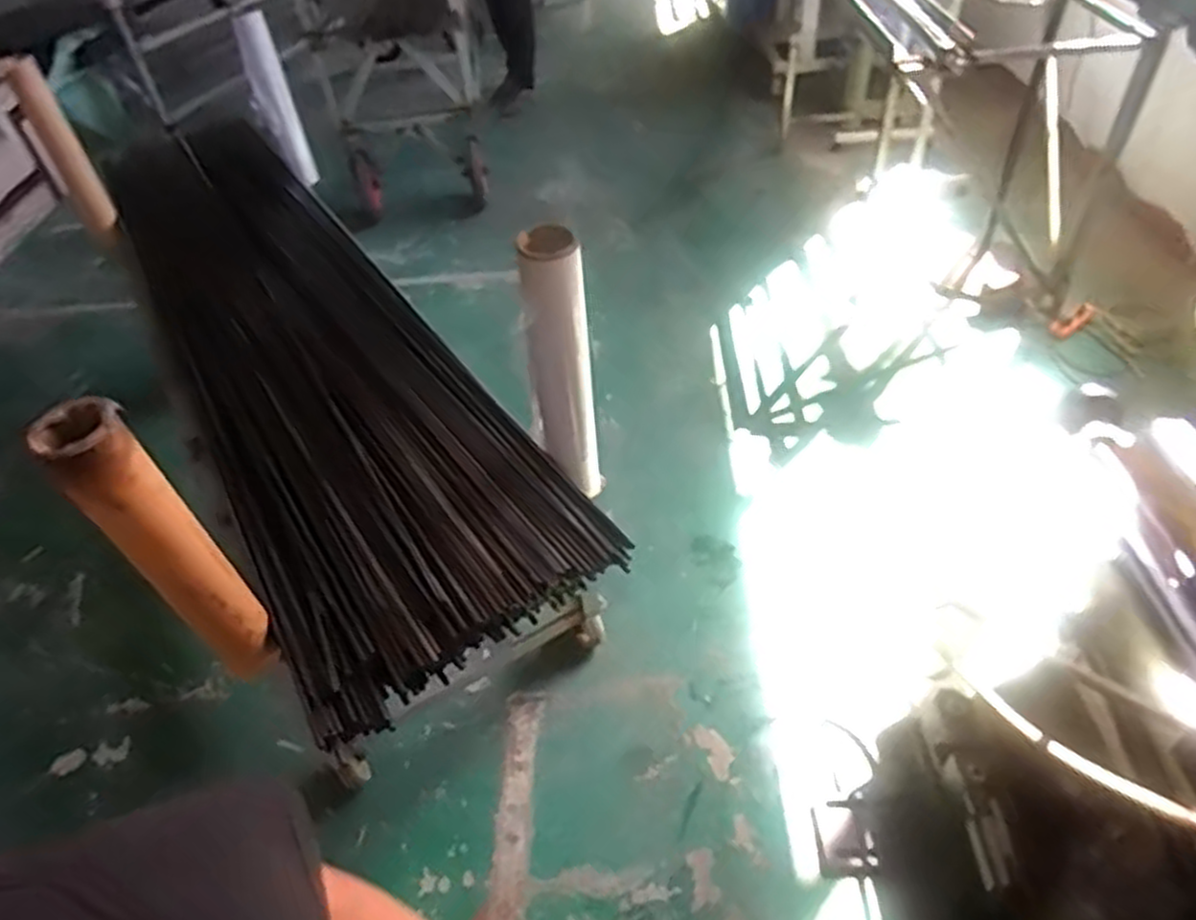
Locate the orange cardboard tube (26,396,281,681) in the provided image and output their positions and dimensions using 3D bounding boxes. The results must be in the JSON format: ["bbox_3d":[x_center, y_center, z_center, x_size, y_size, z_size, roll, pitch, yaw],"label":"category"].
[{"bbox_3d":[-0.570,0.124,1.023,0.095,0.482,0.092,-33,50,-25],"label":"orange cardboard tube"}]

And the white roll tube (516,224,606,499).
[{"bbox_3d":[-0.053,-0.134,1.224,0.095,0.463,0.074,1,44,8],"label":"white roll tube"}]

